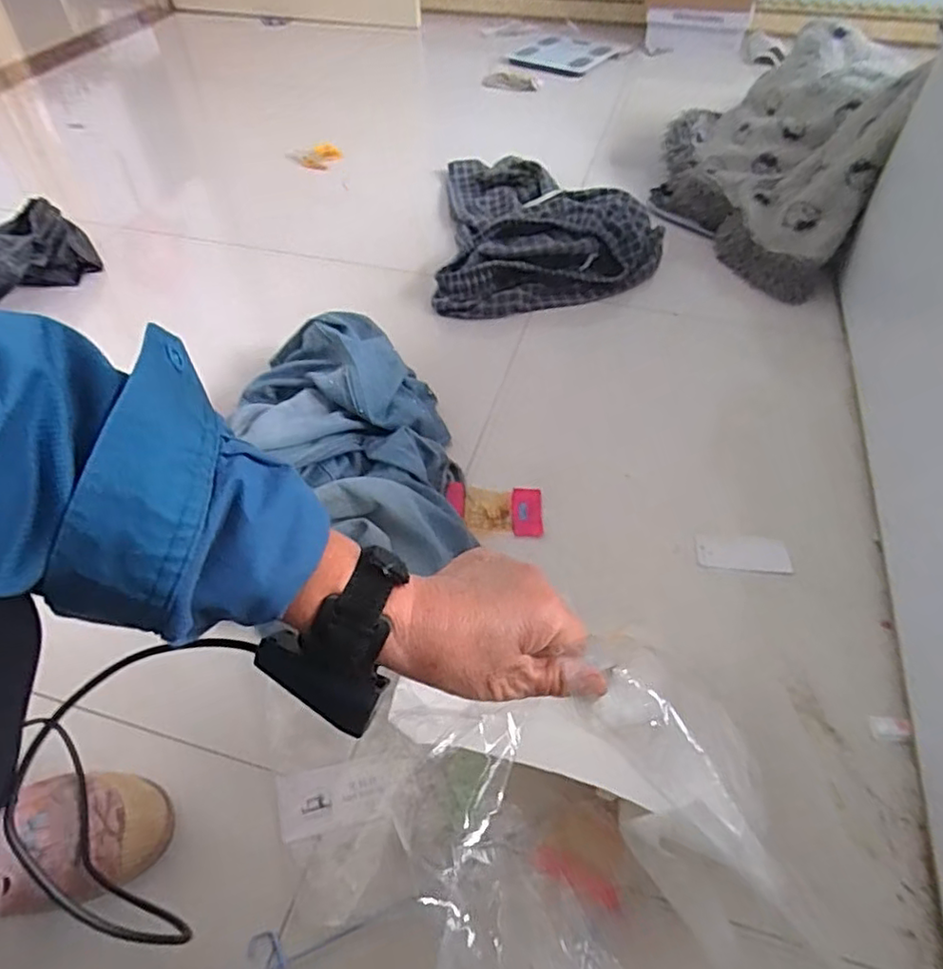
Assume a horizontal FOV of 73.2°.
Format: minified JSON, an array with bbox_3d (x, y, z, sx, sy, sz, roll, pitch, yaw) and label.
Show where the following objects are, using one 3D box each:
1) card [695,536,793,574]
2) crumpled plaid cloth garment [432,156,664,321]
[{"bbox_3d":[0.299,0.075,0.697,0.099,0.004,0.042,3,49,3],"label":"card"},{"bbox_3d":[0.129,-0.470,1.113,0.372,0.089,0.489,1,49,2],"label":"crumpled plaid cloth garment"}]

